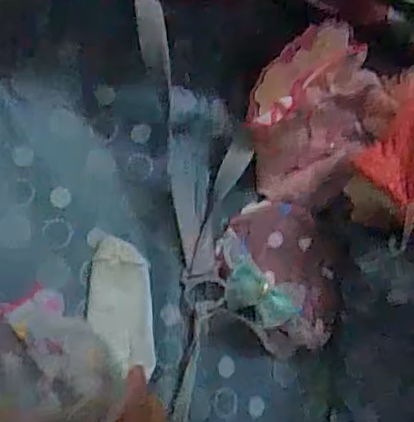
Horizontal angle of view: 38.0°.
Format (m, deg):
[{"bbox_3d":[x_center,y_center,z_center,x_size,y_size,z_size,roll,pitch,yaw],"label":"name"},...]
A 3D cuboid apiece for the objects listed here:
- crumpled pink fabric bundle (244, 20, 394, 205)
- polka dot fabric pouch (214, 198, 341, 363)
[{"bbox_3d":[0.096,-0.082,0.540,0.131,0.129,0.079,-38,72,-11],"label":"crumpled pink fabric bundle"},{"bbox_3d":[0.063,0.057,0.536,0.101,0.062,0.131,-10,70,-1],"label":"polka dot fabric pouch"}]

